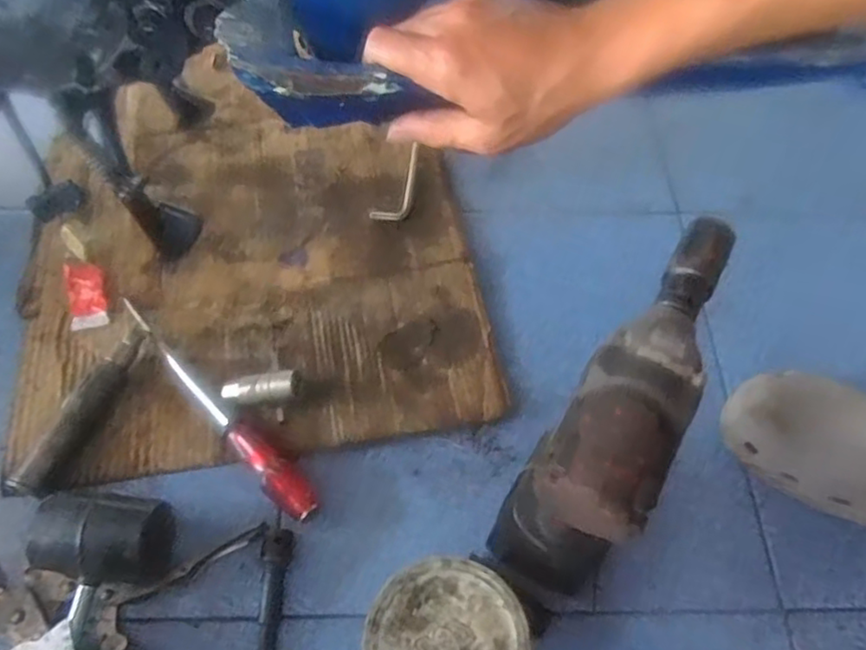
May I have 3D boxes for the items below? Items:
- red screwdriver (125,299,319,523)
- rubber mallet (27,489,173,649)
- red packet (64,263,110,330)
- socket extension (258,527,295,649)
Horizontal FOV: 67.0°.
[{"bbox_3d":[-0.189,0.062,0.570,0.029,0.025,0.272,-37,68,-21],"label":"red screwdriver"},{"bbox_3d":[-0.273,0.246,0.445,0.100,0.050,0.271,14,60,6],"label":"rubber mallet"},{"bbox_3d":[-0.331,-0.029,0.625,0.033,0.010,0.070,-15,62,-11],"label":"red packet"},{"bbox_3d":[-0.120,0.215,0.485,0.021,0.020,0.125,1,60,-2],"label":"socket extension"}]

